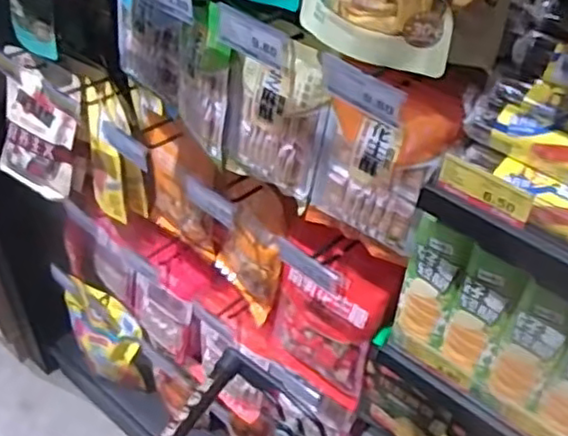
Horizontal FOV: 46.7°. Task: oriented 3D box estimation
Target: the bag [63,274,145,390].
[{"bbox_3d":[-0.445,0.299,1.642,0.227,0.333,0.050,29,50,23],"label":"bag"}]

